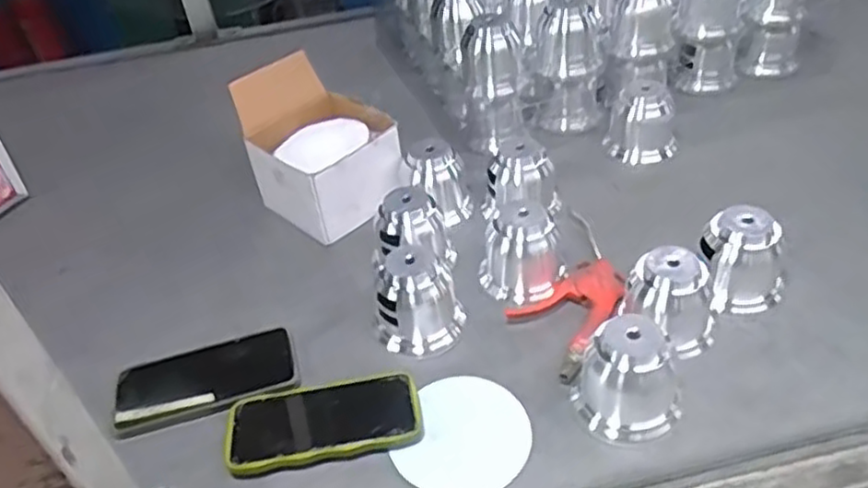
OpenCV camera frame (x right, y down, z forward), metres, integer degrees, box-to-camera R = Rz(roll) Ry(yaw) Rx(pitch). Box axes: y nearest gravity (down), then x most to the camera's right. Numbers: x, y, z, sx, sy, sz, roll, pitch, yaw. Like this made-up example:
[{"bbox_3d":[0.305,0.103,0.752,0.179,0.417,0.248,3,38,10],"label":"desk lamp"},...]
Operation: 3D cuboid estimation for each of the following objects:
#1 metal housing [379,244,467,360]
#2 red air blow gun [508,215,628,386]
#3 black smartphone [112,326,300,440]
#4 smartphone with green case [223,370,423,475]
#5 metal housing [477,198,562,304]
[{"bbox_3d":[-0.015,0.051,0.684,0.083,0.083,0.068,-7,39,-2],"label":"metal housing"},{"bbox_3d":[0.139,0.045,0.702,0.094,0.031,0.207,20,45,29],"label":"red air blow gun"},{"bbox_3d":[-0.213,0.125,0.661,0.168,0.012,0.079,-18,44,-3],"label":"black smartphone"},{"bbox_3d":[-0.096,0.151,0.614,0.163,0.015,0.083,-9,39,-4],"label":"smartphone with green case"},{"bbox_3d":[0.087,0.009,0.717,0.077,0.087,0.064,-7,39,-2],"label":"metal housing"}]

